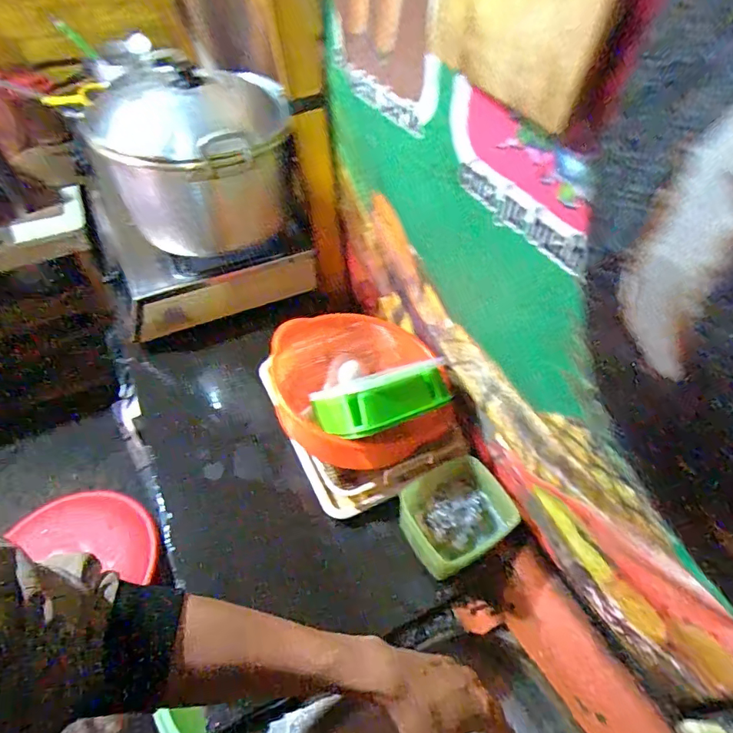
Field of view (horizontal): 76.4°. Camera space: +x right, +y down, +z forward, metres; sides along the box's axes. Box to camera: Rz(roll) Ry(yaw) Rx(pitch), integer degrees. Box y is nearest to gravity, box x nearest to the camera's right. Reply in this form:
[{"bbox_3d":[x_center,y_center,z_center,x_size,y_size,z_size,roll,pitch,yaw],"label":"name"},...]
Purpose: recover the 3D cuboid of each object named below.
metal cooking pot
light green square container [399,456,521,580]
[{"bbox_3d":[-0.264,-0.344,0.790,0.227,0.225,0.241,-1,51,-3],"label":"metal cooking pot"},{"bbox_3d":[0.120,0.202,0.630,0.140,0.070,0.118,-21,54,-18],"label":"light green square container"}]

